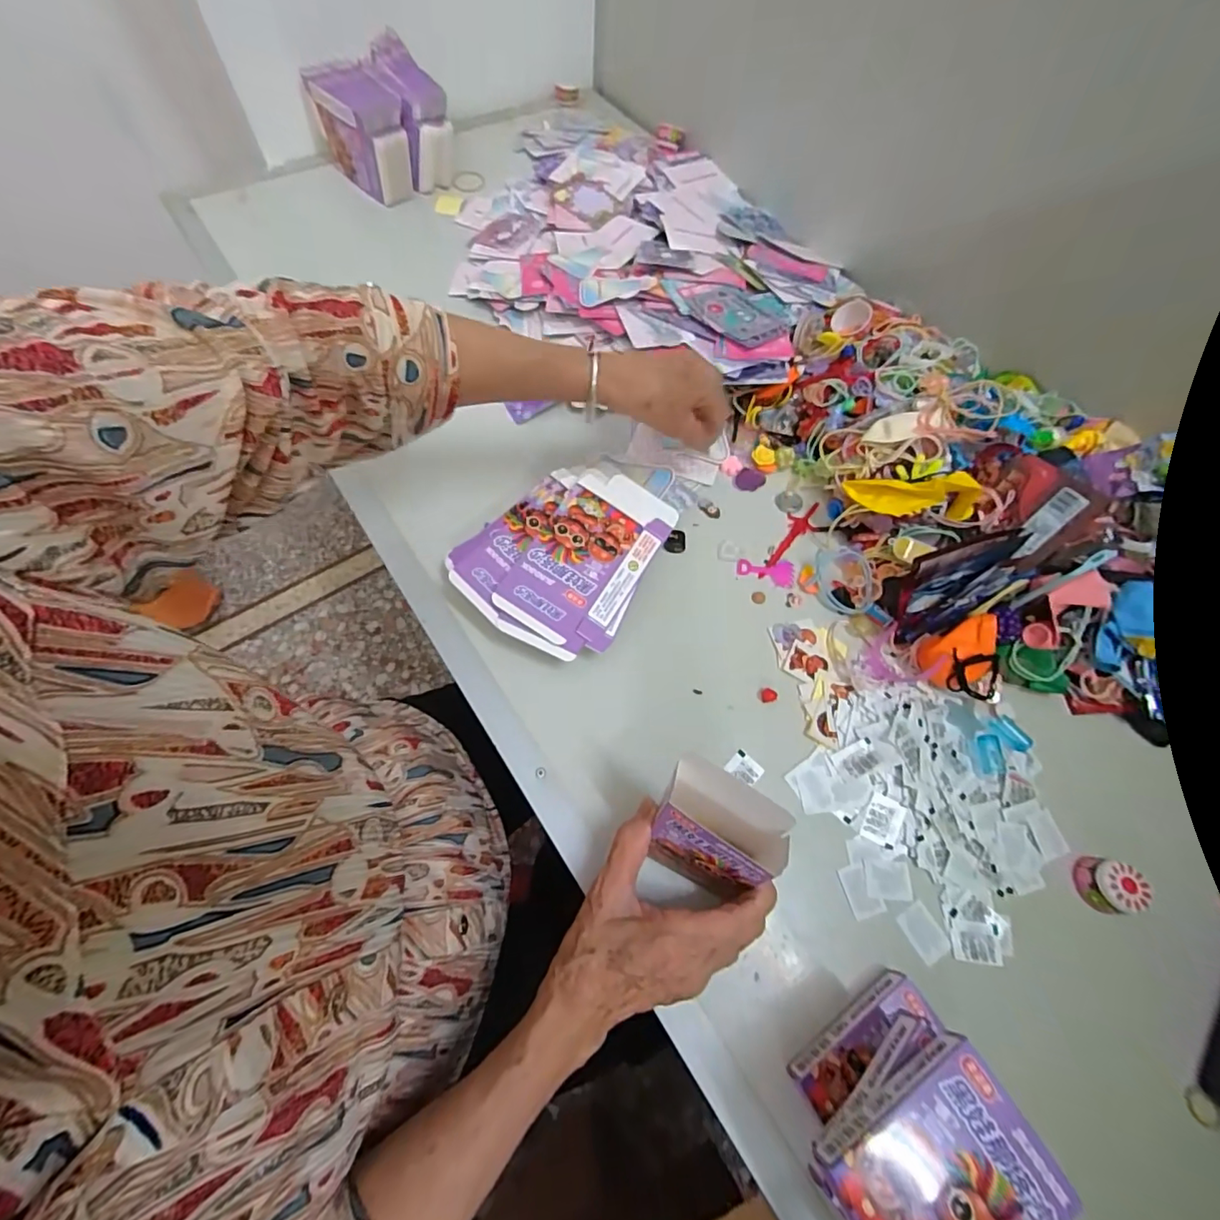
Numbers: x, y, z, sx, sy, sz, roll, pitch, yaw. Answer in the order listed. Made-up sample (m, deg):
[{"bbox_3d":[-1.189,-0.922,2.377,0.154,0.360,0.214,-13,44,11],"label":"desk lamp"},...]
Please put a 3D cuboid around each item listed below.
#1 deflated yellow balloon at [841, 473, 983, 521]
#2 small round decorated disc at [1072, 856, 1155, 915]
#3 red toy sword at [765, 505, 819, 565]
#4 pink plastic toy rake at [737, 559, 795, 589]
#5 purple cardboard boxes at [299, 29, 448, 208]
[{"bbox_3d":[0.241,-0.090,0.421,0.094,0.027,0.030,8,65,22],"label":"deflated yellow balloon"},{"bbox_3d":[0.340,0.187,0.351,0.034,0.021,0.033,2,66,-3],"label":"small round decorated disc"},{"bbox_3d":[0.160,-0.065,0.471,0.023,0.004,0.100,41,69,14],"label":"red toy sword"},{"bbox_3d":[0.136,-0.032,0.453,0.048,0.004,0.027,1,66,-4],"label":"pink plastic toy rake"},{"bbox_3d":[-0.272,-0.591,0.635,0.128,0.096,0.136,-40,74,-19],"label":"purple cardboard boxes"}]

